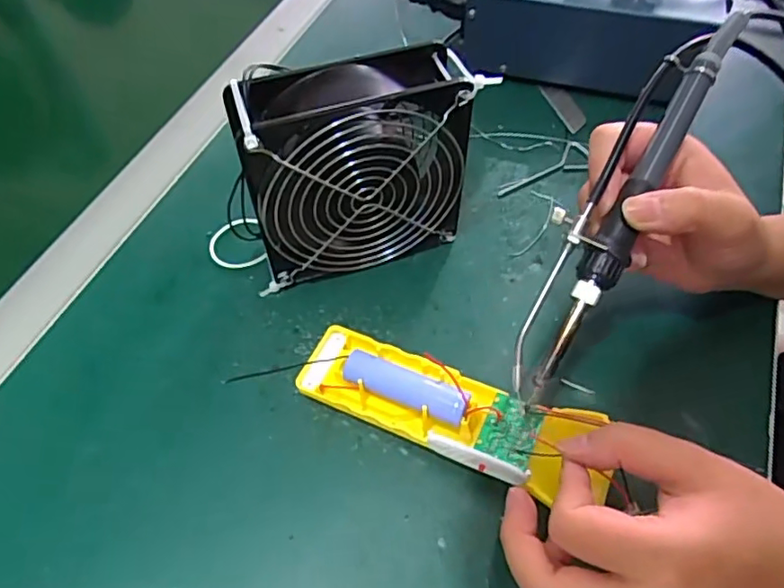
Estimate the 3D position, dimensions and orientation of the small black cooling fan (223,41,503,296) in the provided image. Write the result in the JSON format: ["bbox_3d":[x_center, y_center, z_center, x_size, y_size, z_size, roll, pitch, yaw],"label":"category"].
[{"bbox_3d":[-0.020,-0.068,0.335,0.128,0.123,0.047,-18,56,-11],"label":"small black cooling fan"}]

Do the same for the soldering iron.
[{"bbox_3d":[0.105,-0.046,0.274,0.035,0.017,0.200,28,88,19],"label":"soldering iron"}]

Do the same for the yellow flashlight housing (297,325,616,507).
[{"bbox_3d":[0.026,0.057,0.299,0.159,0.027,0.045,18,57,22],"label":"yellow flashlight housing"}]

